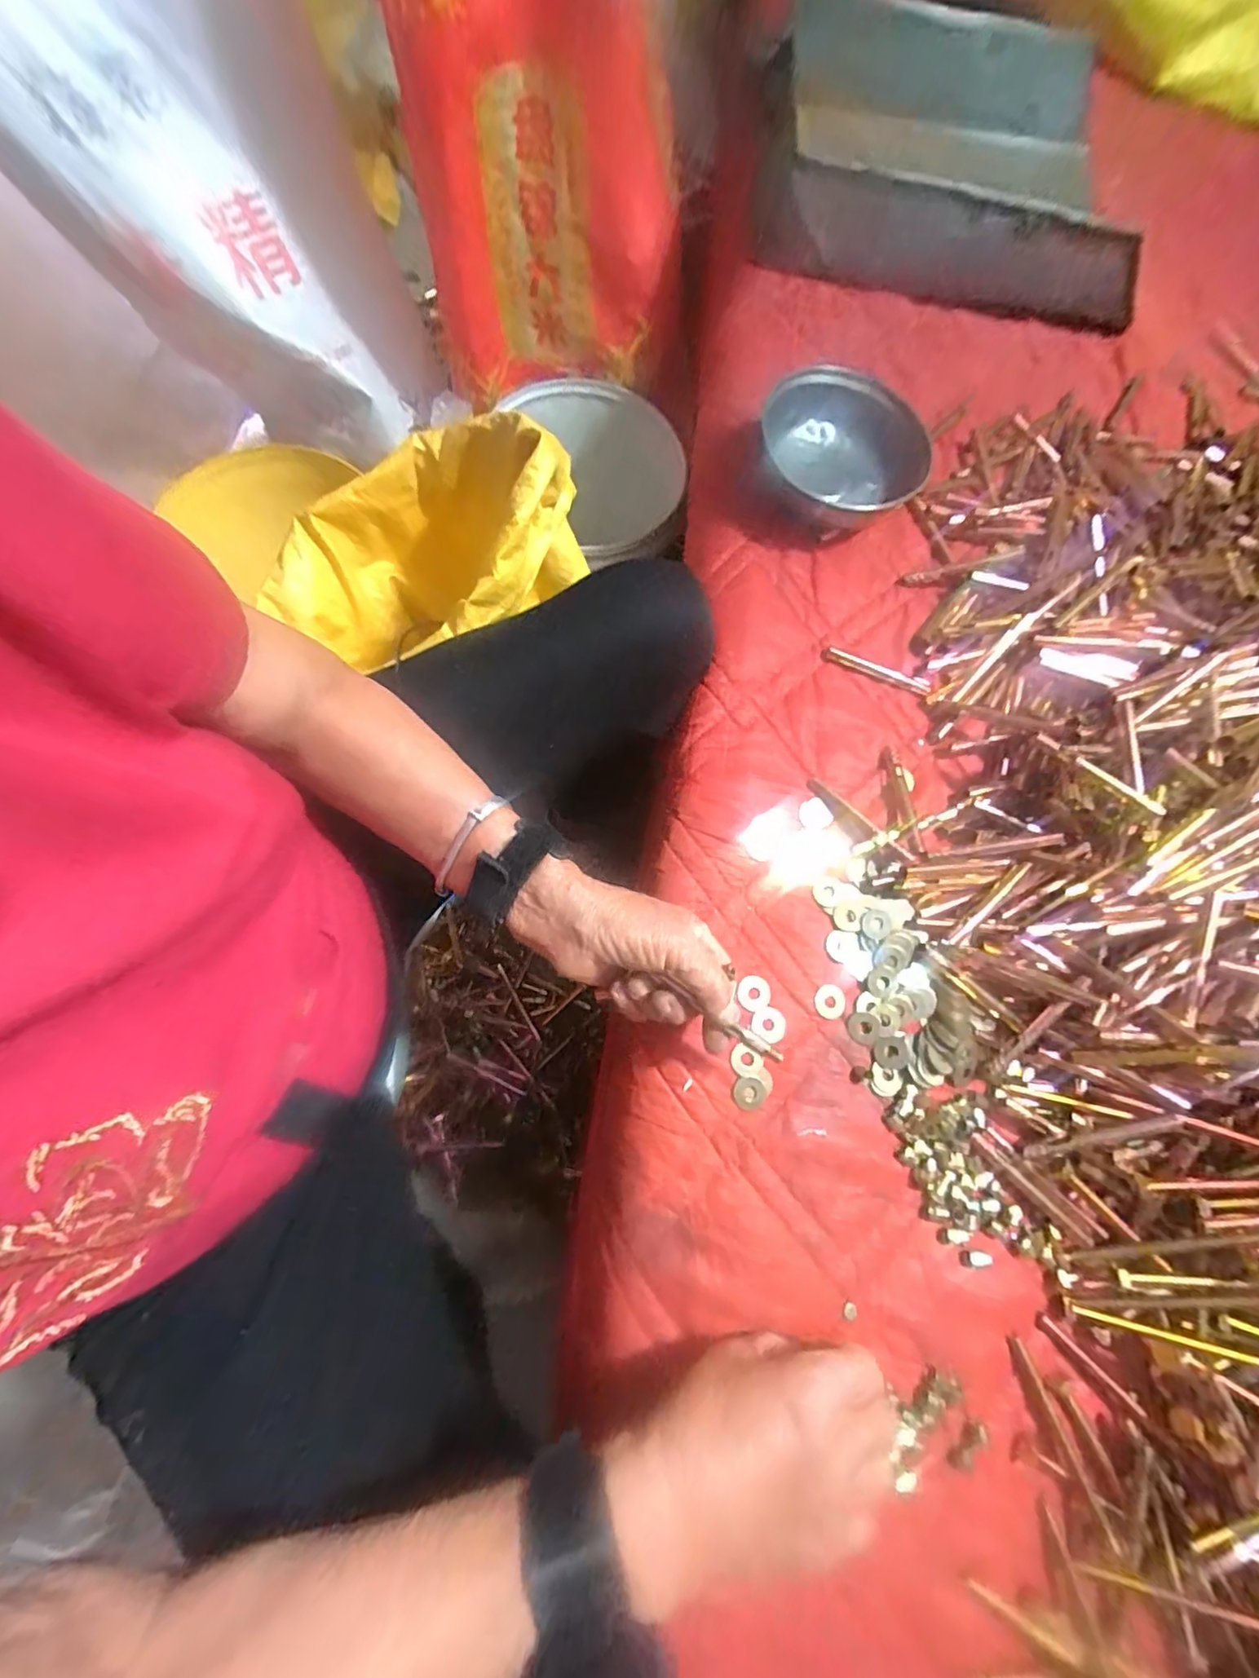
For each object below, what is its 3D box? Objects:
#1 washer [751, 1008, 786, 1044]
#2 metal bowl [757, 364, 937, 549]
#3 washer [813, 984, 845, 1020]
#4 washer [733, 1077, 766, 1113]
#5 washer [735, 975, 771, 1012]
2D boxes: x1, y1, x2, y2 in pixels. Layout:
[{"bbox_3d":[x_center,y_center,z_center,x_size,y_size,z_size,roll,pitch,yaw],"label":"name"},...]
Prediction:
[{"bbox_3d":[0.093,0.124,0.383,0.022,0.006,0.021,2,74,-5],"label":"washer"},{"bbox_3d":[0.177,-0.317,0.482,0.134,0.053,0.152,5,75,-3],"label":"metal bowl"},{"bbox_3d":[0.139,0.113,0.395,0.022,0.004,0.022,-5,75,-7],"label":"washer"},{"bbox_3d":[0.078,0.165,0.369,0.020,0.004,0.020,2,74,-5],"label":"washer"},{"bbox_3d":[0.084,0.105,0.389,0.023,0.004,0.023,0,75,0],"label":"washer"}]

